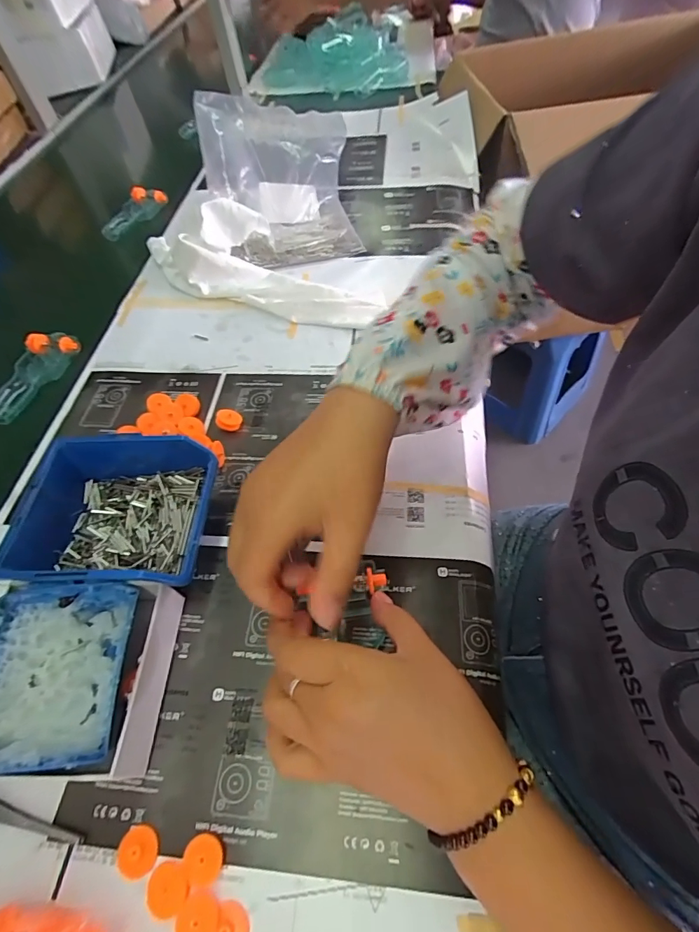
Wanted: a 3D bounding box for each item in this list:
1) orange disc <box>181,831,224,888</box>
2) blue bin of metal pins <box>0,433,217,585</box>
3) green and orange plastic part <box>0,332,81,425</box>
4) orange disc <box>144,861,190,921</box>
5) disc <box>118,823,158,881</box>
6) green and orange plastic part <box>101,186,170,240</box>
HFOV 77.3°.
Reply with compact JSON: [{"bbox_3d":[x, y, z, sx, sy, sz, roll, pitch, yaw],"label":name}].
[{"bbox_3d":[-0.078,0.212,0.236,0.019,0.007,0.021,-28,58,-13],"label":"orange disc"},{"bbox_3d":[-0.170,0.039,0.326,0.131,0.061,0.112,-3,56,4],"label":"blue bin of metal pins"},{"bbox_3d":[-0.353,-0.100,0.475,0.057,0.022,0.121,16,59,16],"label":"green and orange plastic part"},{"bbox_3d":[-0.096,0.221,0.228,0.021,0.004,0.022,-3,56,4],"label":"orange disc"},{"bbox_3d":[-0.116,0.212,0.240,0.022,0.005,0.021,-3,56,4],"label":"disc"},{"bbox_3d":[-0.335,-0.386,0.666,0.061,0.019,0.116,15,59,16],"label":"green and orange plastic part"}]

